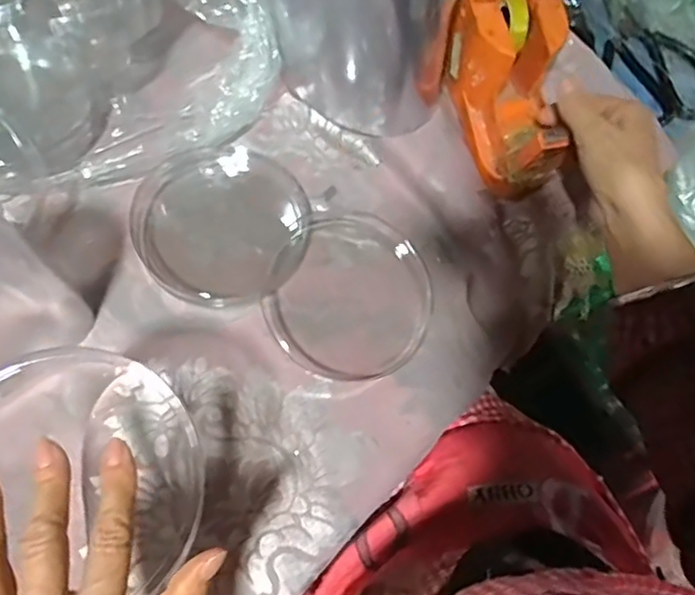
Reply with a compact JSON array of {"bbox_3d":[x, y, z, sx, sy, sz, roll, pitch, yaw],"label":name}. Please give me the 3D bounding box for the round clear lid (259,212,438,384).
[{"bbox_3d":[0.000,-0.001,0.448,0.120,0.006,0.126,-23,74,-9],"label":"round clear lid"}]

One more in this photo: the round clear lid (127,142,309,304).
[{"bbox_3d":[-0.097,-0.058,0.458,0.131,0.009,0.127,1,72,-2],"label":"round clear lid"}]

